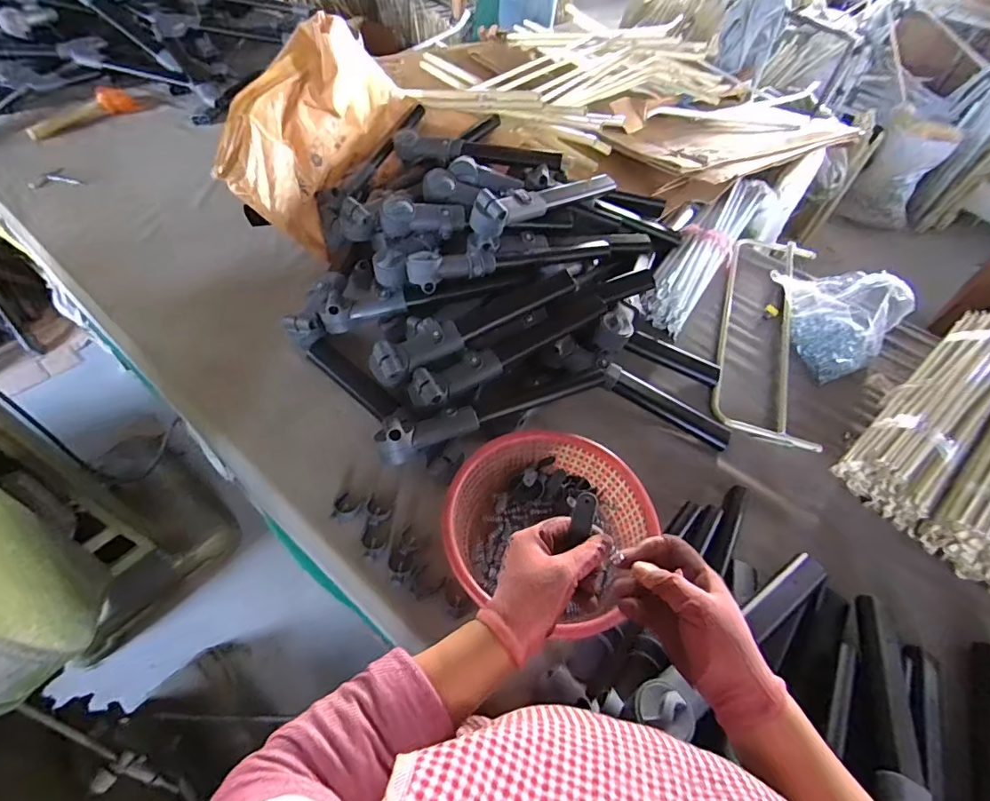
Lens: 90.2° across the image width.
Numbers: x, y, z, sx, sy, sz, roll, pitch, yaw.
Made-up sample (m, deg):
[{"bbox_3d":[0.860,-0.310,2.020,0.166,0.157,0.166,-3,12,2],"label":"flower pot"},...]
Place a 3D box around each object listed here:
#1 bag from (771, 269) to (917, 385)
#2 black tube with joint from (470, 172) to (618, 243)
[{"bbox_3d":[0.741,-0.208,1.080,0.232,0.124,0.270,-18,57,-19],"label":"bag"},{"bbox_3d":[0.109,-0.427,1.025,0.085,0.085,0.392,40,59,22],"label":"black tube with joint"}]

